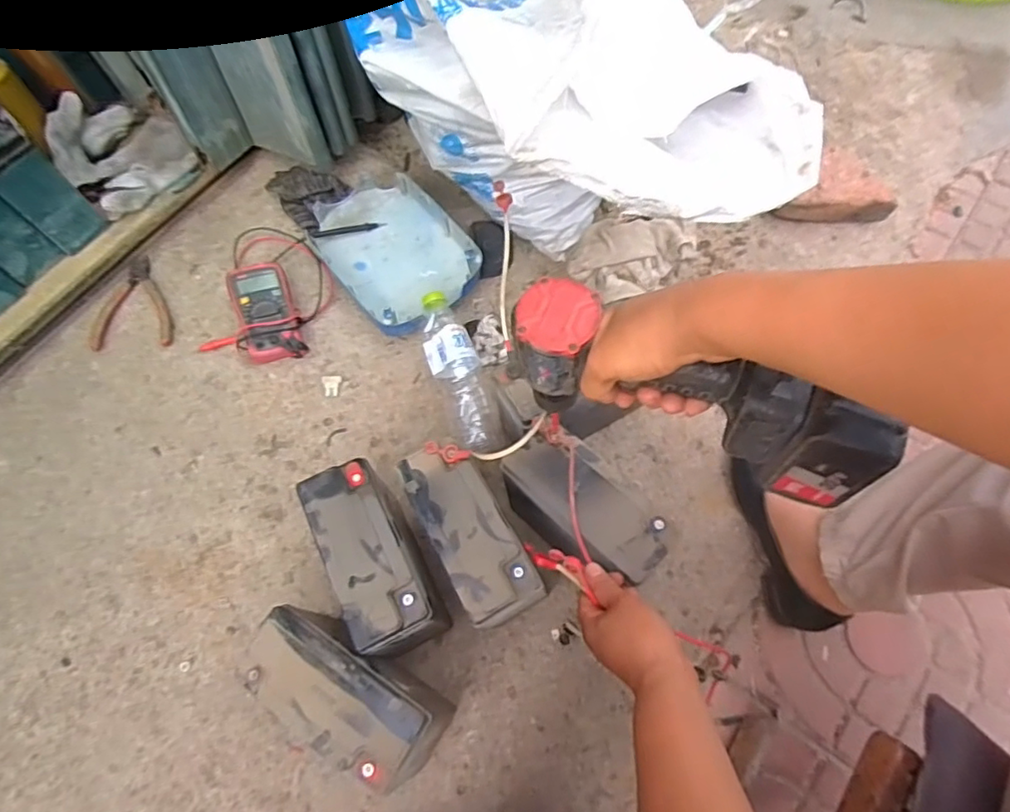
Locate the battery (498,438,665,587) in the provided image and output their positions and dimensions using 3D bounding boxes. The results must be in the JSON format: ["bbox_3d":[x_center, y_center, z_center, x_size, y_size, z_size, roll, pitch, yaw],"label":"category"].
[{"bbox_3d":[0.080,0.121,0.636,0.079,0.176,0.167,-41,73,-14],"label":"battery"}]

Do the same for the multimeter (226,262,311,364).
[{"bbox_3d":[-0.331,-0.127,0.808,0.083,0.044,0.140,-22,69,-7],"label":"multimeter"}]

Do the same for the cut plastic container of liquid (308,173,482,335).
[{"bbox_3d":[-0.162,-0.224,0.850,0.181,0.053,0.249,-37,72,-13],"label":"cut plastic container of liquid"}]

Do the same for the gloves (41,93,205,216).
[{"bbox_3d":[-0.598,-0.402,0.904,0.173,0.080,0.170,0,68,1],"label":"gloves"}]

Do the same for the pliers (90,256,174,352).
[{"bbox_3d":[-0.527,-0.151,0.832,0.105,0.012,0.143,-6,68,-1],"label":"pliers"}]

